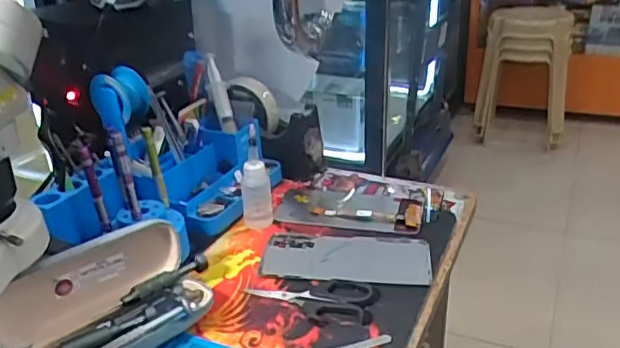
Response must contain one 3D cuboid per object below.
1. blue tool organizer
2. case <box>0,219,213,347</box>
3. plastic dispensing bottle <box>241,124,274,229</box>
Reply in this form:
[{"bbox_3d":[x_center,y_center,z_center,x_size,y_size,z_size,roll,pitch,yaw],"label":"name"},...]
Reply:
[{"bbox_3d":[-0.142,-0.019,0.628,0.153,0.151,0.244,14,31,26],"label":"blue tool organizer"},{"bbox_3d":[-0.154,0.100,0.479,0.172,0.069,0.093,-20,33,-33],"label":"case"},{"bbox_3d":[-0.055,0.004,0.636,0.032,0.099,0.035,-5,26,-6],"label":"plastic dispensing bottle"}]

